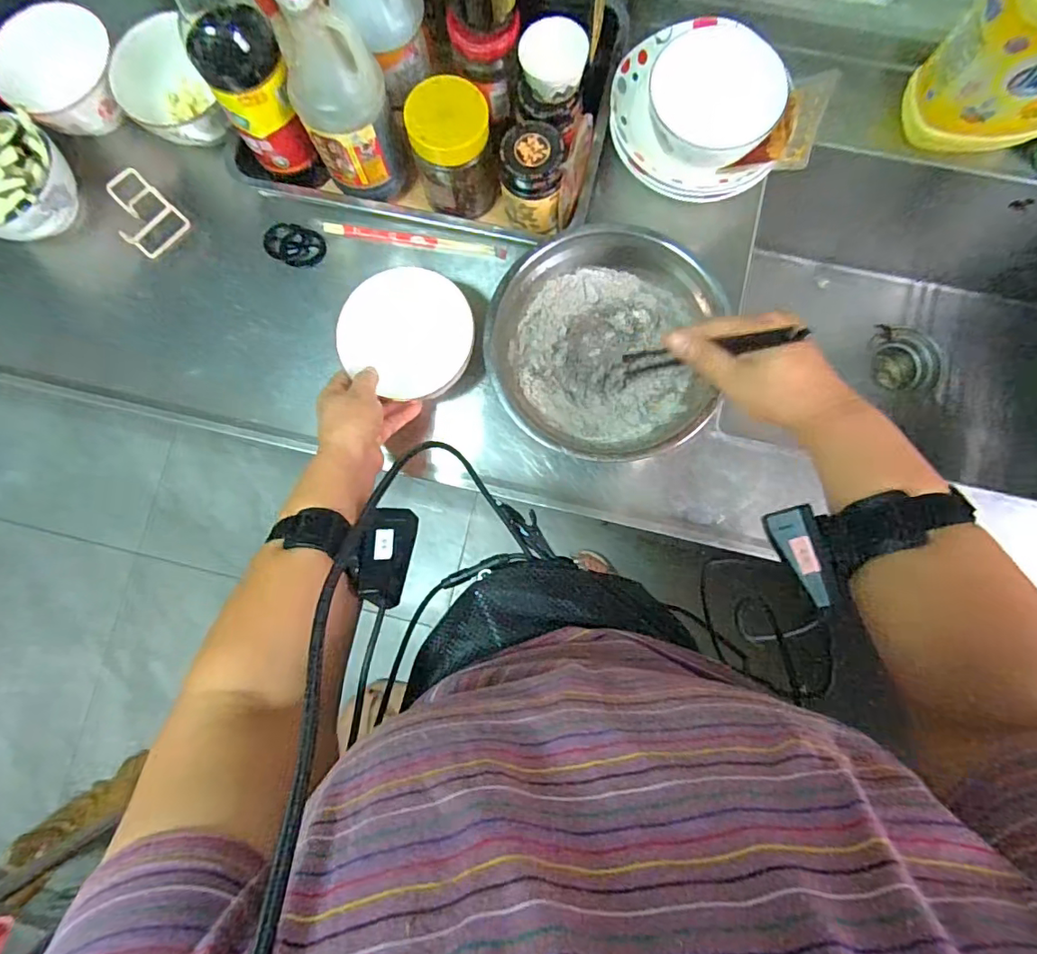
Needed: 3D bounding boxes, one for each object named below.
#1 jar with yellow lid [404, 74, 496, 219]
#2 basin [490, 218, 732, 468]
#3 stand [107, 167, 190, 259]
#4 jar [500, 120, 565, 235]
[{"bbox_3d":[-0.064,-0.329,0.552,0.078,0.119,0.070,-7,83,1],"label":"jar with yellow lid"},{"bbox_3d":[0.082,-0.129,0.544,0.215,0.068,0.219,0,83,2],"label":"basin"},{"bbox_3d":[-0.424,-0.296,0.608,0.073,0.049,0.063,44,86,7],"label":"stand"},{"bbox_3d":[0.020,-0.303,0.557,0.073,0.089,0.070,3,83,3],"label":"jar"}]

